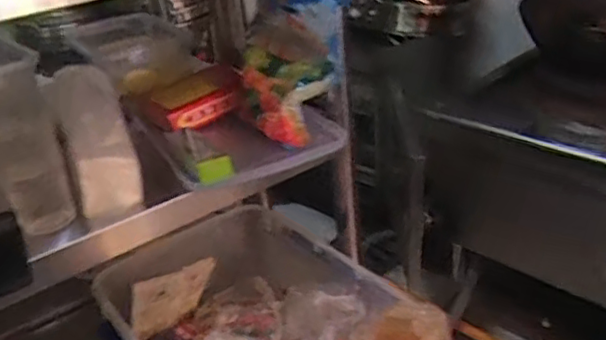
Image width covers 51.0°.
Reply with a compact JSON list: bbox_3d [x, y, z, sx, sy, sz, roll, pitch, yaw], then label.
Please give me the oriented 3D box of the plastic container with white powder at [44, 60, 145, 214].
[{"bbox_3d":[-0.236,-0.035,0.732,0.080,0.148,0.098,-15,29,-18],"label":"plastic container with white powder"}]

